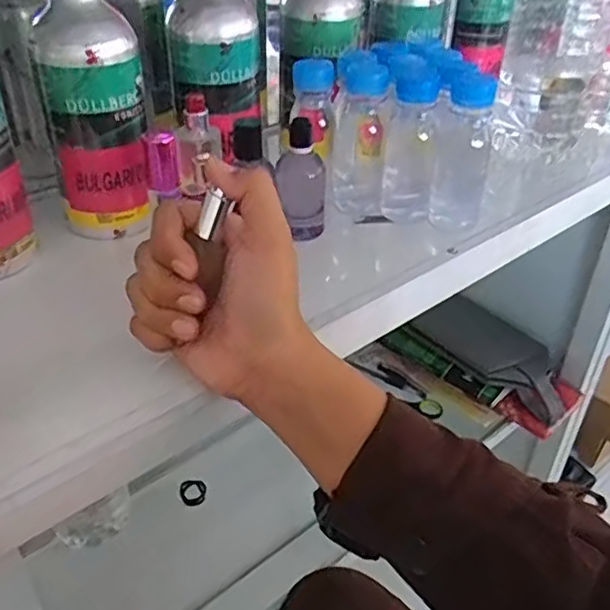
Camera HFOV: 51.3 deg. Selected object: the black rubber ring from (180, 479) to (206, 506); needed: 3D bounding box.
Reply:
[{"bbox_3d":[-0.131,0.219,0.740,0.030,0.004,0.029,0,68,1],"label":"black rubber ring"}]

